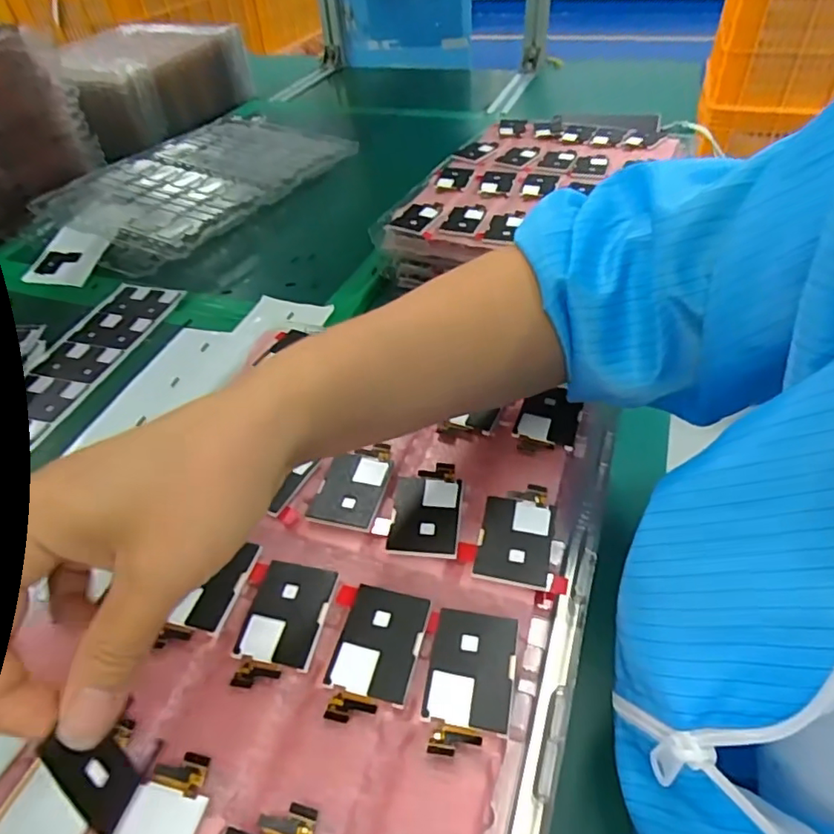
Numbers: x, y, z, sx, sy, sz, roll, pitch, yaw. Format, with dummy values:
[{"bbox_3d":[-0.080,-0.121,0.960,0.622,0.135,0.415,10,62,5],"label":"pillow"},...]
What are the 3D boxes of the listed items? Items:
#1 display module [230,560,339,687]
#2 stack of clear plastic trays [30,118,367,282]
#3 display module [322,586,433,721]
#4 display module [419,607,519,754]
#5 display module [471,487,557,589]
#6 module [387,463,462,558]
[{"bbox_3d":[-0.060,0.093,0.257,0.036,0.009,0.055,6,45,11],"label":"display module"},{"bbox_3d":[-0.266,-0.300,0.725,0.242,0.049,0.374,20,50,23],"label":"stack of clear plastic trays"},{"bbox_3d":[-0.018,0.101,0.246,0.035,0.006,0.056,8,46,13],"label":"display module"},{"bbox_3d":[0.022,0.108,0.236,0.034,0.007,0.056,5,45,10],"label":"display module"},{"bbox_3d":[0.050,0.057,0.285,0.035,0.007,0.056,7,46,12],"label":"display module"},{"bbox_3d":[0.005,0.048,0.299,0.034,0.007,0.056,2,45,8],"label":"module"}]

